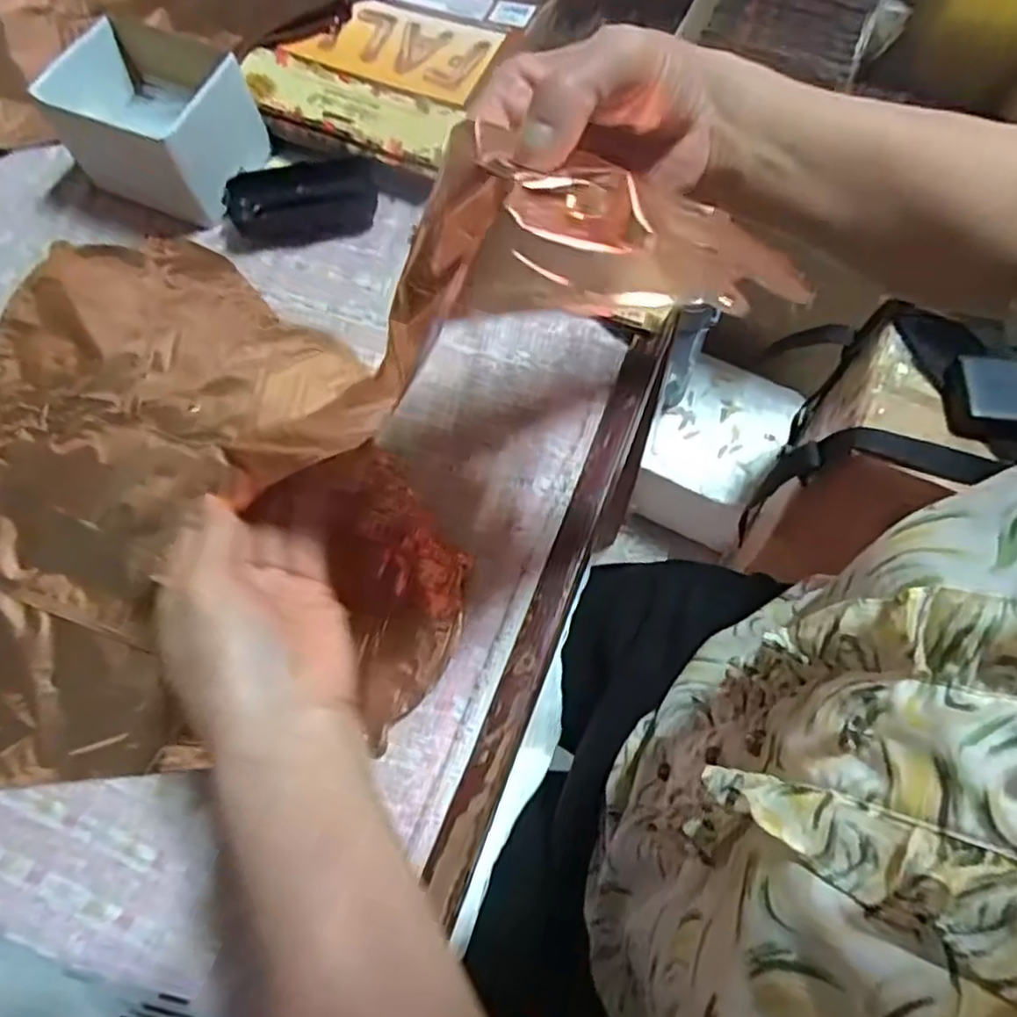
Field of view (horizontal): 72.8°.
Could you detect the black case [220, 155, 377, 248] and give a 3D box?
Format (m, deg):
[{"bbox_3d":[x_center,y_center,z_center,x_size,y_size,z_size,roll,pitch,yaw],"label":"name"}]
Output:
[{"bbox_3d":[-0.153,-0.230,0.514,0.106,0.025,0.062,-14,67,-4],"label":"black case"}]

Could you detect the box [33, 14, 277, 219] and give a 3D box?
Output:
[{"bbox_3d":[-0.258,-0.289,0.513,0.122,0.080,0.101,21,69,11],"label":"box"}]

